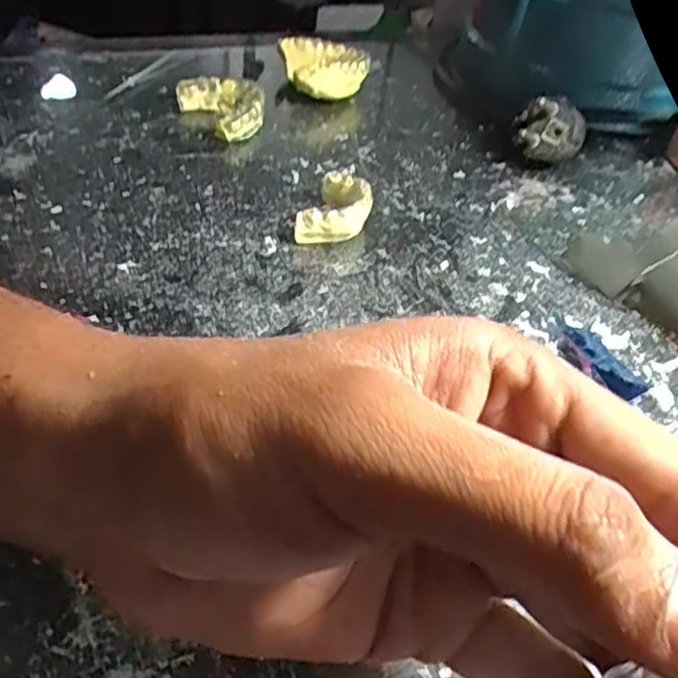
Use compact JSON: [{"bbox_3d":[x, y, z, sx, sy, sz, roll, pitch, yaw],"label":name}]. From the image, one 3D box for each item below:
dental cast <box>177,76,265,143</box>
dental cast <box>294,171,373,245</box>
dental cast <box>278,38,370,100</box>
[{"bbox_3d":[-0.067,-0.131,0.401,0.048,0.018,0.051,-2,42,-11],"label":"dental cast"},{"bbox_3d":[-0.001,-0.061,0.333,0.028,0.018,0.051,16,41,10],"label":"dental cast"},{"bbox_3d":[-0.008,-0.170,0.452,0.054,0.026,0.054,-4,42,-12],"label":"dental cast"}]

